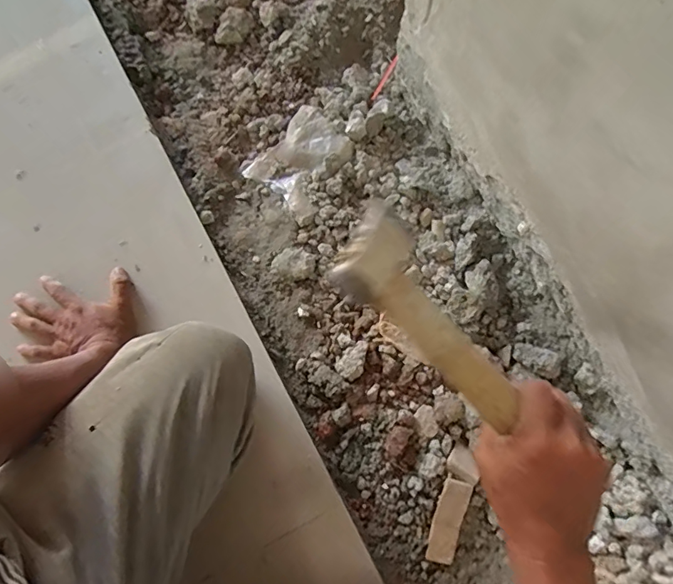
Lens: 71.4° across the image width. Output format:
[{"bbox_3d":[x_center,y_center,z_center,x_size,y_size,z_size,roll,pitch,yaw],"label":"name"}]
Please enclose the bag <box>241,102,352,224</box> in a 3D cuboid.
[{"bbox_3d":[-0.043,-0.181,0.647,0.119,0.025,0.131,41,84,10],"label":"bag"}]

